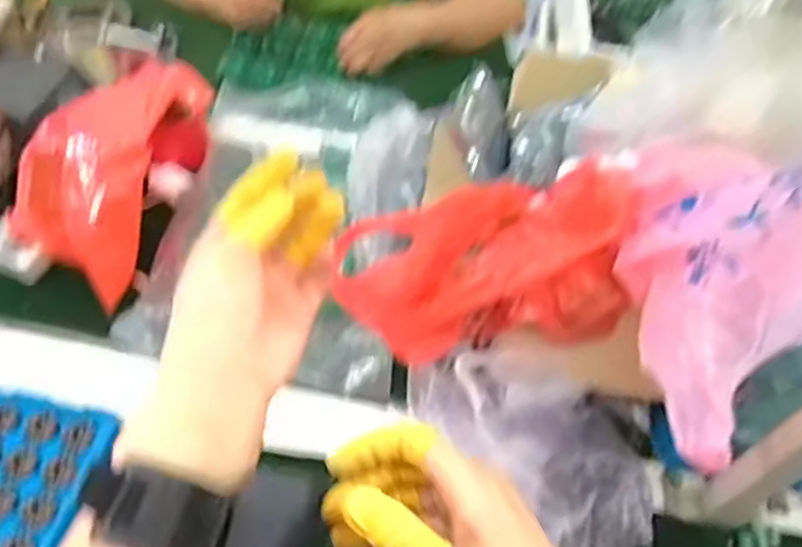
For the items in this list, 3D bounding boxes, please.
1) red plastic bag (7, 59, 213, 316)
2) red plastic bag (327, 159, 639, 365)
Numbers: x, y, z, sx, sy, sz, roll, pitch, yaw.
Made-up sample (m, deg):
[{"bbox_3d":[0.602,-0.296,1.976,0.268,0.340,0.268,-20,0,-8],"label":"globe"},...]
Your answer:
[{"bbox_3d":[-0.345,-0.131,0.763,0.210,0.179,0.214,29,53,18],"label":"red plastic bag"},{"bbox_3d":[0.080,-0.013,0.623,0.287,0.147,0.145,-8,52,-12],"label":"red plastic bag"}]

